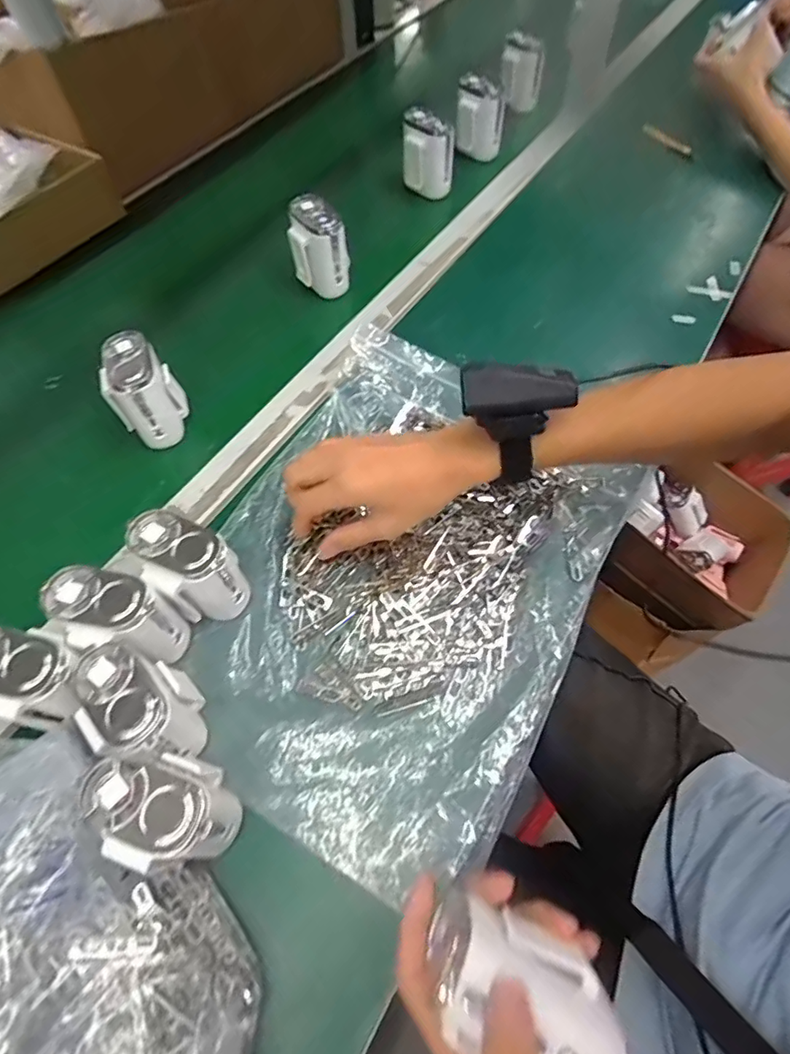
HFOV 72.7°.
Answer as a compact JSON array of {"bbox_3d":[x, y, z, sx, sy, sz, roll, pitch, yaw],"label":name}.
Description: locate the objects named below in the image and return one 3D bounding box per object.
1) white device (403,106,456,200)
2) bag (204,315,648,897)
[{"bbox_3d":[0.039,-0.479,0.696,0.041,0.079,0.070,-38,66,-20],"label":"white device"},{"bbox_3d":[0.002,0.028,0.414,0.280,0.040,0.370,28,63,15],"label":"bag"}]

